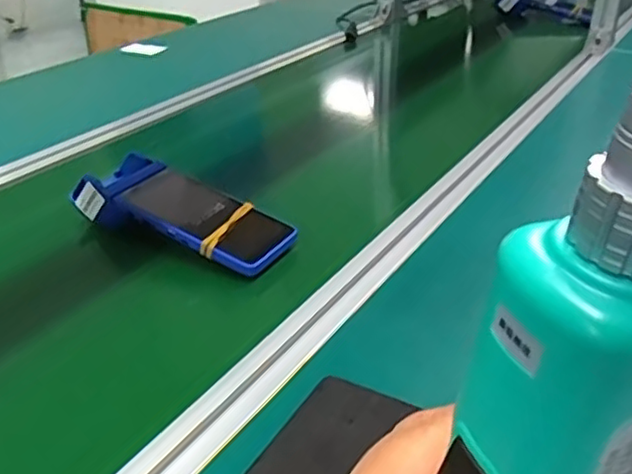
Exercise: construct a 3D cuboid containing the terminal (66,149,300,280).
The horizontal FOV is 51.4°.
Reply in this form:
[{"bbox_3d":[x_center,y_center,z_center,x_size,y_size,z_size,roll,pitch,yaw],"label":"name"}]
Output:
[{"bbox_3d":[-0.129,-0.025,0.628,0.226,0.037,0.092,18,35,26],"label":"terminal"}]

